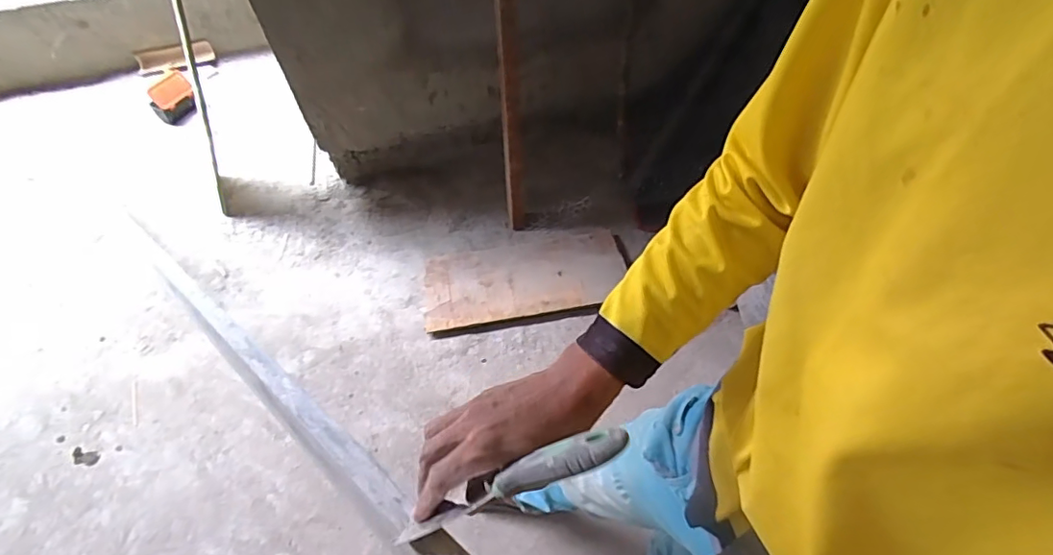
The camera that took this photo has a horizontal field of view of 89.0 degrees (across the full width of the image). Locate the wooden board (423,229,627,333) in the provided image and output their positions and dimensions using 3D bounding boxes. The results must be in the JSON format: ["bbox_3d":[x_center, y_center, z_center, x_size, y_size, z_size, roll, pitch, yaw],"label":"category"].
[{"bbox_3d":[-0.003,-0.003,1.492,0.567,0.039,0.238,-10,61,-5],"label":"wooden board"}]

